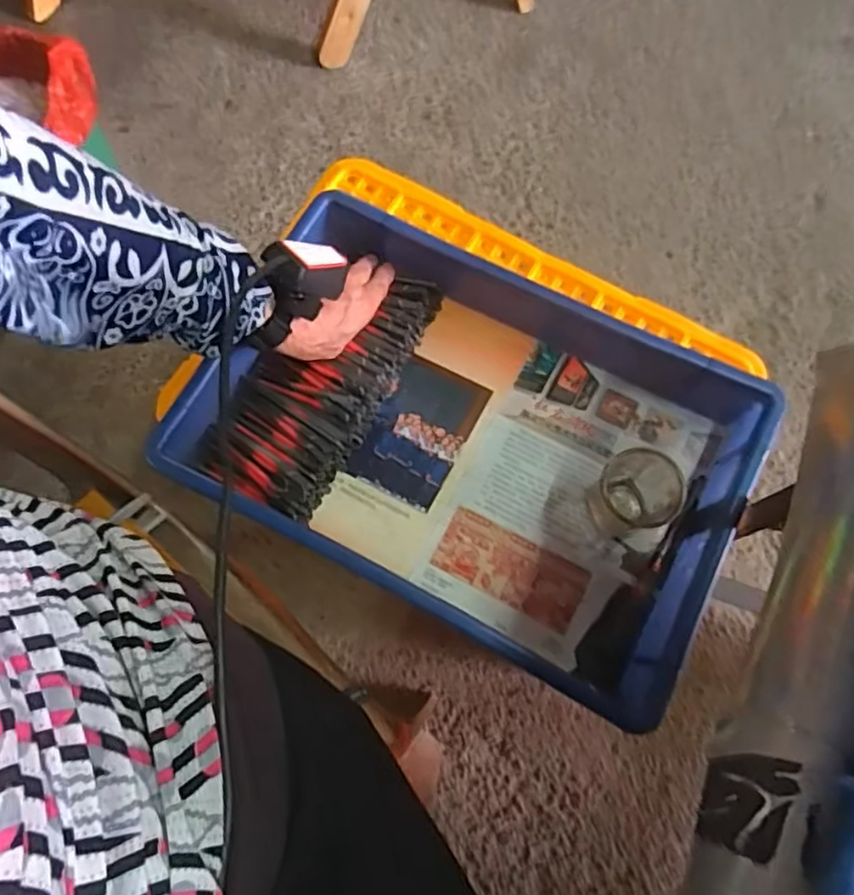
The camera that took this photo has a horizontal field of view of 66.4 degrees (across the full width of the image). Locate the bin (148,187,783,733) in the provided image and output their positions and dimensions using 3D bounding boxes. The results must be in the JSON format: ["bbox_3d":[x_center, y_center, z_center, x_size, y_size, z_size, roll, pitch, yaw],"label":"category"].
[{"bbox_3d":[0.032,-0.008,0.545,0.417,0.095,0.277,27,79,7],"label":"bin"}]

